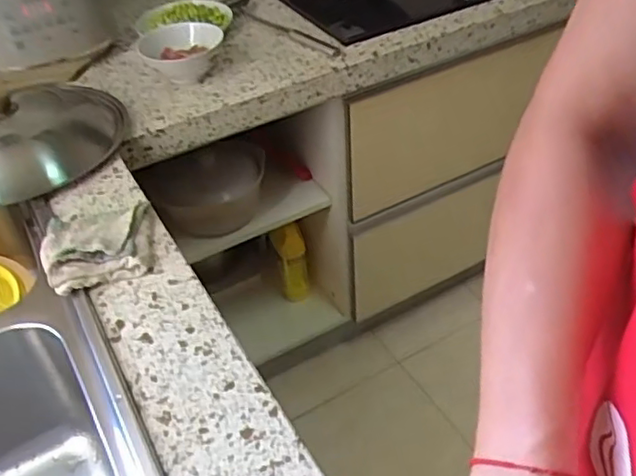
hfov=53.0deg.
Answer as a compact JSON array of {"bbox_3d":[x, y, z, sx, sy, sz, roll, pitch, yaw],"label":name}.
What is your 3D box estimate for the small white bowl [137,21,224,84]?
[{"bbox_3d":[-0.217,-0.291,0.999,0.118,0.054,0.142,-8,42,-3],"label":"small white bowl"}]

